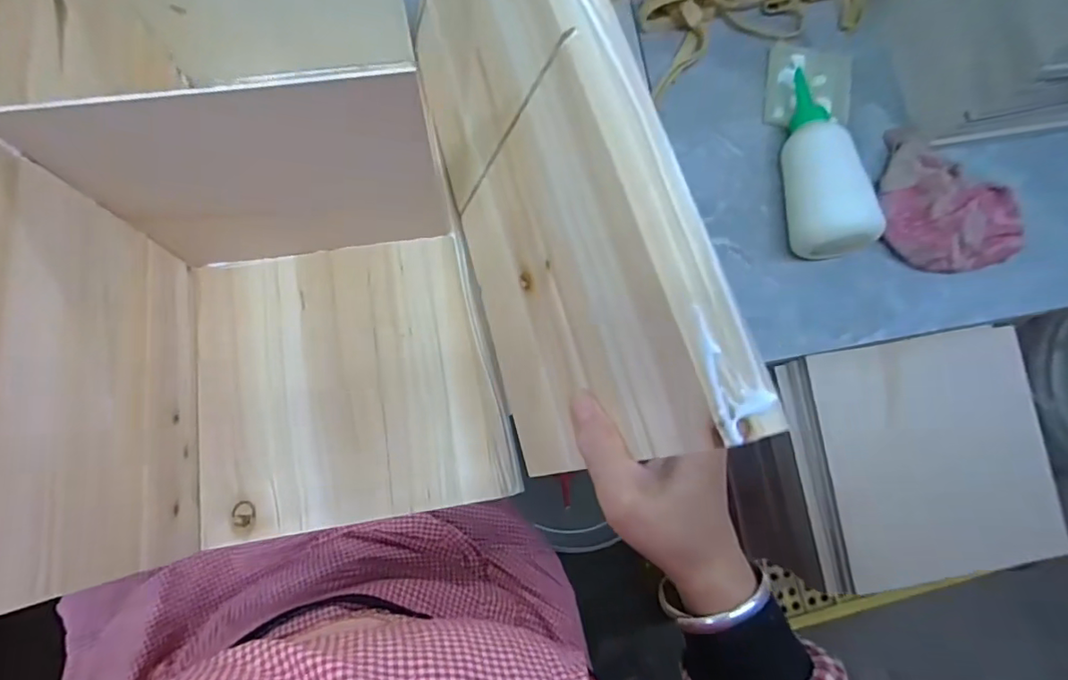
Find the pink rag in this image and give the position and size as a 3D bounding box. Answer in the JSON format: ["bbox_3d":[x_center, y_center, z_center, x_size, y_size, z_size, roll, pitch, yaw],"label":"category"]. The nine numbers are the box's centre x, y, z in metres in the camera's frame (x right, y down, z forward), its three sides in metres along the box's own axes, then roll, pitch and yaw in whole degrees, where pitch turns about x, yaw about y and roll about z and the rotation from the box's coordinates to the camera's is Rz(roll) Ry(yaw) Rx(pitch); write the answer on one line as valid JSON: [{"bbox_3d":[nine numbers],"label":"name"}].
[{"bbox_3d":[0.356,-0.121,0.473,0.115,0.029,0.124,3,82,-5],"label":"pink rag"}]

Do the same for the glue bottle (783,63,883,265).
[{"bbox_3d":[0.232,-0.147,0.454,0.050,0.055,0.163,-2,82,-5],"label":"glue bottle"}]

